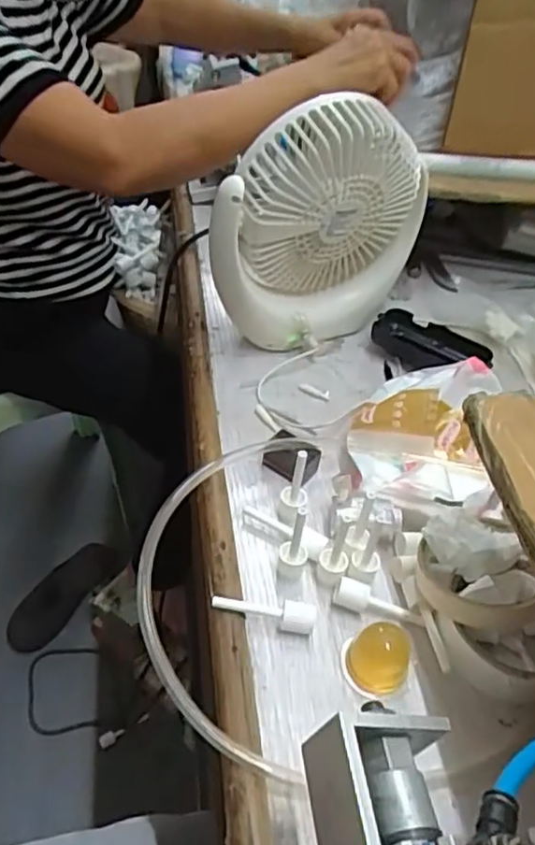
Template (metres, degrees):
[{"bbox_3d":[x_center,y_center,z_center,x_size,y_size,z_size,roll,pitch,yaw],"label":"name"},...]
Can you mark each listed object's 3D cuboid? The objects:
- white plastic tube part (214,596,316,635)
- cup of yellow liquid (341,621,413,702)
[{"bbox_3d":[-0.002,0.117,0.414,0.063,0.019,0.014,12,44,7],"label":"white plastic tube part"},{"bbox_3d":[0.066,0.141,0.393,0.042,0.028,0.036,21,45,15],"label":"cup of yellow liquid"}]

